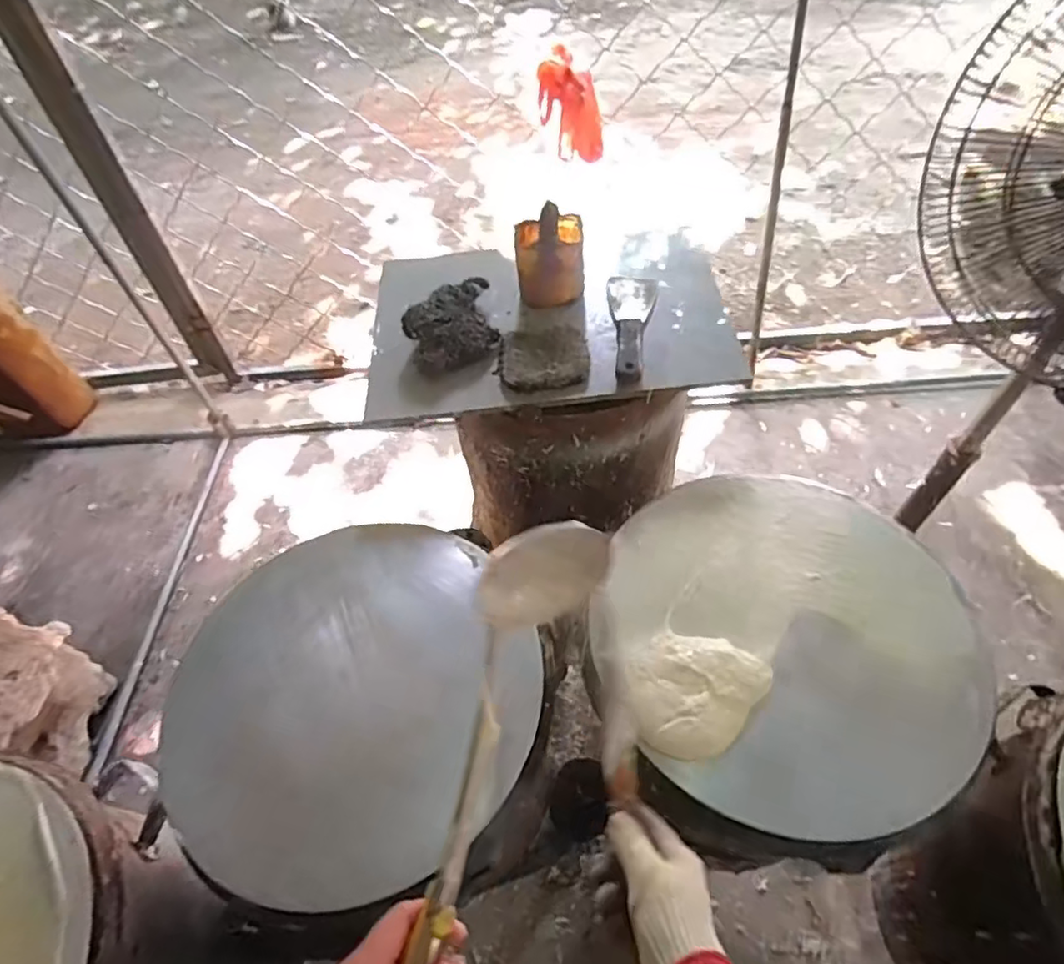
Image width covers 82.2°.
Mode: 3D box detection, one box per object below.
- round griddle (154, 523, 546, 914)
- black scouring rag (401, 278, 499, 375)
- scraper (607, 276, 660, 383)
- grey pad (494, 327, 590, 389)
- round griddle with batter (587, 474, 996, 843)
[{"bbox_3d":[-0.183,0.211,0.646,0.374,0.050,0.380,-3,53,4],"label":"round griddle"},{"bbox_3d":[-0.108,-0.213,0.815,0.118,0.050,0.147,-15,53,-5],"label":"black scouring rag"},{"bbox_3d":[0.125,-0.212,0.813,0.067,0.020,0.212,8,55,11],"label":"scraper"},{"bbox_3d":[0.014,-0.160,0.782,0.114,0.020,0.097,-1,53,5],"label":"grey pad"},{"bbox_3d":[0.262,0.157,0.652,0.364,0.068,0.369,-3,53,4],"label":"round griddle with batter"}]

